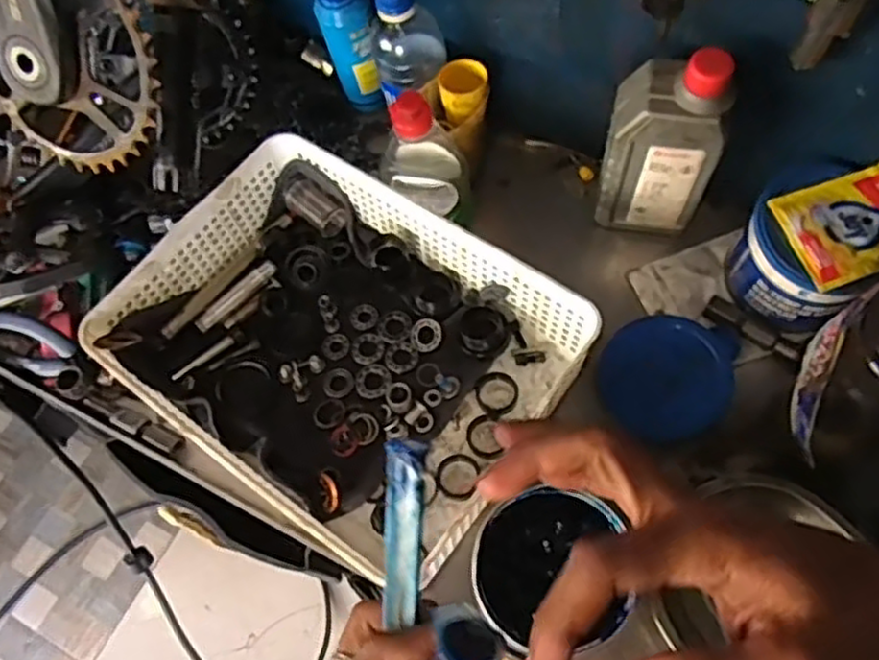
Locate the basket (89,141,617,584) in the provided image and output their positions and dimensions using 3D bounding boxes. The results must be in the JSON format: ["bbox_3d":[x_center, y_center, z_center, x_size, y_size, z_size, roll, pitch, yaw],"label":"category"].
[{"bbox_3d":[-0.083,0.012,0.581,0.327,0.077,0.248,33,70,14],"label":"basket"}]

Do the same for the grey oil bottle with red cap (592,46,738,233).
[{"bbox_3d":[0.173,-0.143,0.568,0.084,0.176,0.053,12,67,10],"label":"grey oil bottle with red cap"}]

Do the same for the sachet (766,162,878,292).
[{"bbox_3d":[0.302,-0.077,0.527,0.092,0.016,0.077,-19,65,-4],"label":"sachet"}]

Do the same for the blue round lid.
[{"bbox_3d":[0.180,0.036,0.580,0.099,0.021,0.102,0,66,1],"label":"blue round lid"}]

